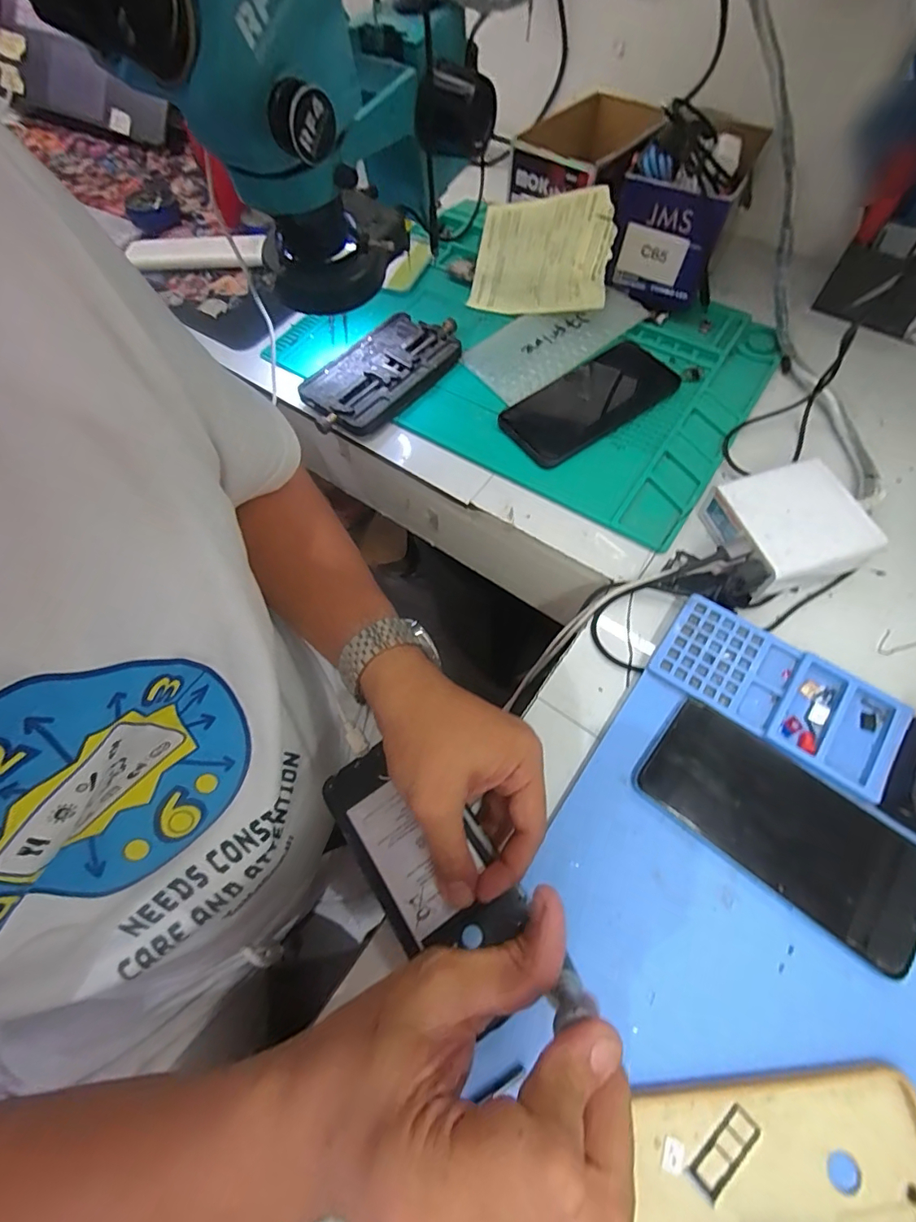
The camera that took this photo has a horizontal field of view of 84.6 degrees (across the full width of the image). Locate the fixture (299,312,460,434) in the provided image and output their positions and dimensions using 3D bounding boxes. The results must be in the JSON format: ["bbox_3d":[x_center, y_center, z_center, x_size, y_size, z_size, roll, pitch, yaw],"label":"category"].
[{"bbox_3d":[-0.074,-0.232,0.488,0.092,0.024,0.171,35,70,17],"label":"fixture"}]

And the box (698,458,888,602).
[{"bbox_3d":[0.246,-0.062,0.384,0.094,0.042,0.086,-14,65,-5],"label":"box"}]

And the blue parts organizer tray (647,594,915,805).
[{"bbox_3d":[0.212,0.053,0.338,0.150,0.013,0.071,34,70,16],"label":"blue parts organizer tray"}]

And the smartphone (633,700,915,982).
[{"bbox_3d":[0.195,0.128,0.304,0.161,0.011,0.074,34,76,21],"label":"smartphone"}]

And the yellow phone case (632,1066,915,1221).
[{"bbox_3d":[0.148,0.275,0.241,0.165,0.012,0.077,-6,64,-1],"label":"yellow phone case"}]

